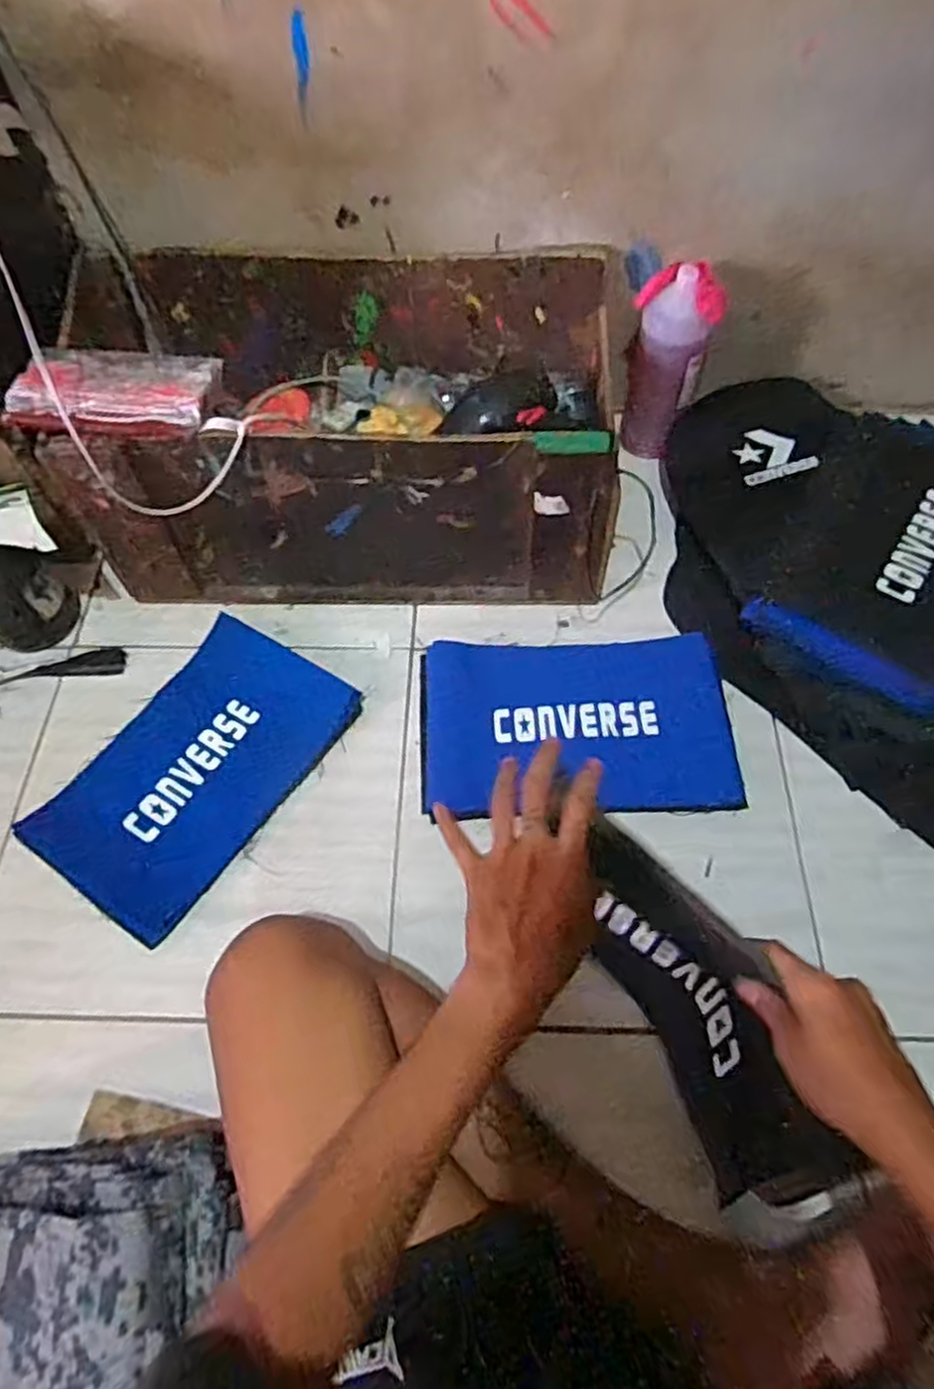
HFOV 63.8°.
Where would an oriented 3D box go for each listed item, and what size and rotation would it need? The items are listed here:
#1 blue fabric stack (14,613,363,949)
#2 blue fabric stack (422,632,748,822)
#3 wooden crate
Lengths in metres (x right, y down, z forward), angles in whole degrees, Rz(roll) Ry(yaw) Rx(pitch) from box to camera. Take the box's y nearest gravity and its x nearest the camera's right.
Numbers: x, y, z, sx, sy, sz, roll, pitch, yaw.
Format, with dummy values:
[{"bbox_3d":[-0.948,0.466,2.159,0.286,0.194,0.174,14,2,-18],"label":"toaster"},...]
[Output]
[{"bbox_3d":[-0.276,0.072,0.769,0.178,0.042,0.307,29,66,17],"label":"blue fabric stack"},{"bbox_3d":[0.117,0.027,0.807,0.325,0.030,0.207,-4,61,0],"label":"blue fabric stack"},{"bbox_3d":[-0.128,-0.315,0.864,0.592,0.205,0.349,1,61,3],"label":"wooden crate"}]

